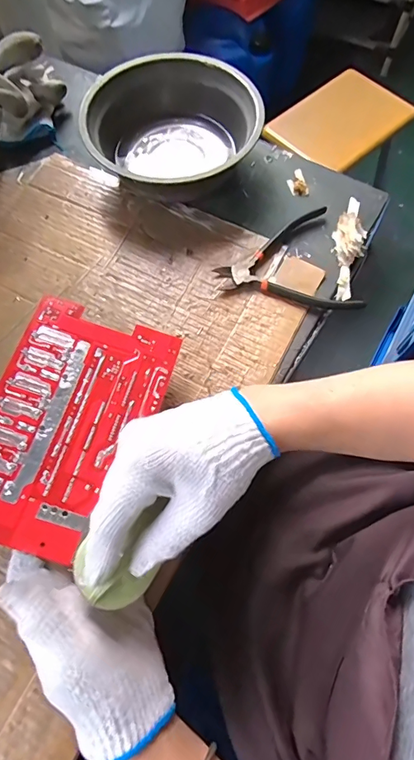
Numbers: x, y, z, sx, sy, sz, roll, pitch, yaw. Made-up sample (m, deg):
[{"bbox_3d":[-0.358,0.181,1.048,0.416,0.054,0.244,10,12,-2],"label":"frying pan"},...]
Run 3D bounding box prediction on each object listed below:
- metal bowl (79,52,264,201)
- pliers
[{"bbox_3d":[-0.036,-0.270,0.474,0.185,0.071,0.185,0,67,0],"label":"metal bowl"},{"bbox_3d":[0.078,-0.116,0.437,0.134,0.010,0.129,-13,68,-5],"label":"pliers"}]

